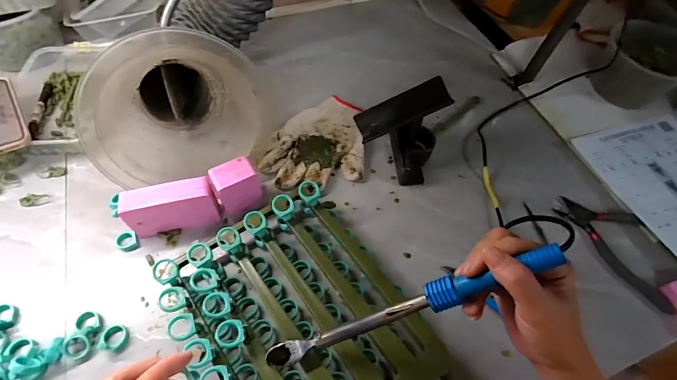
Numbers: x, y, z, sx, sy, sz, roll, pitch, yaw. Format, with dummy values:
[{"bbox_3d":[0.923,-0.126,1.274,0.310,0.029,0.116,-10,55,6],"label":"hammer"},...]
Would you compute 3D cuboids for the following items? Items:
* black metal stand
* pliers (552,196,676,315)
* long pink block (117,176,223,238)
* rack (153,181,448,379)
[{"bbox_3d":[0.095,-0.078,0.539,0.124,0.115,0.097,-6,57,-7],"label":"black metal stand"},{"bbox_3d":[0.397,0.072,0.509,0.090,0.015,0.183,-21,60,-16],"label":"pliers"},{"bbox_3d":[-0.215,0.024,0.477,0.106,0.071,0.035,-11,57,-10],"label":"long pink block"},{"bbox_3d":[-0.031,0.153,0.399,0.227,0.076,0.319,-30,62,-21],"label":"rack"}]

